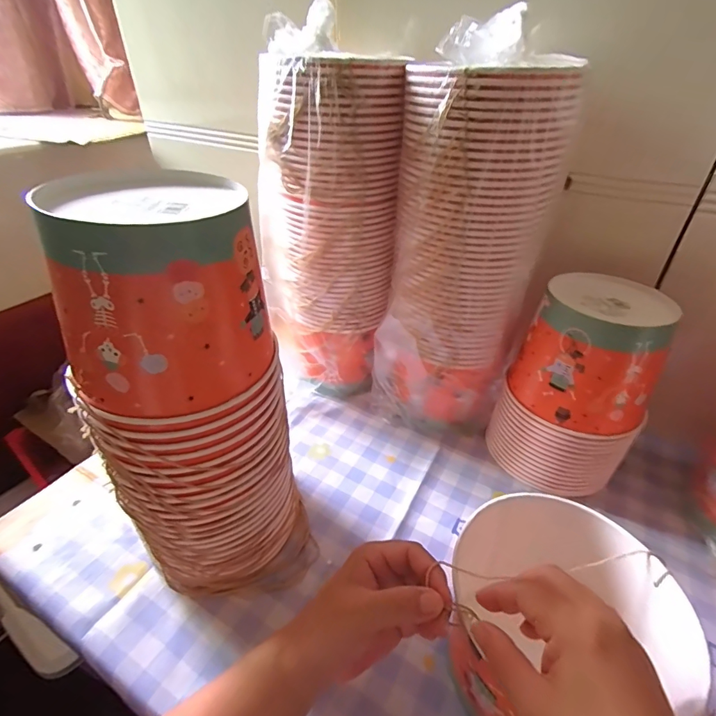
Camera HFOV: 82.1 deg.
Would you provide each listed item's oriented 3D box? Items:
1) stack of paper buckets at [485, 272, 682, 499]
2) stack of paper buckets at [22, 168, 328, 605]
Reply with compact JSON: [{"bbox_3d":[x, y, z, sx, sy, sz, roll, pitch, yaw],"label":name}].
[{"bbox_3d":[0.263,0.036,0.501,0.155,0.229,0.137,27,43,31],"label":"stack of paper buckets"},{"bbox_3d":[-0.137,0.049,0.364,0.146,0.374,0.133,-9,37,-12],"label":"stack of paper buckets"}]

